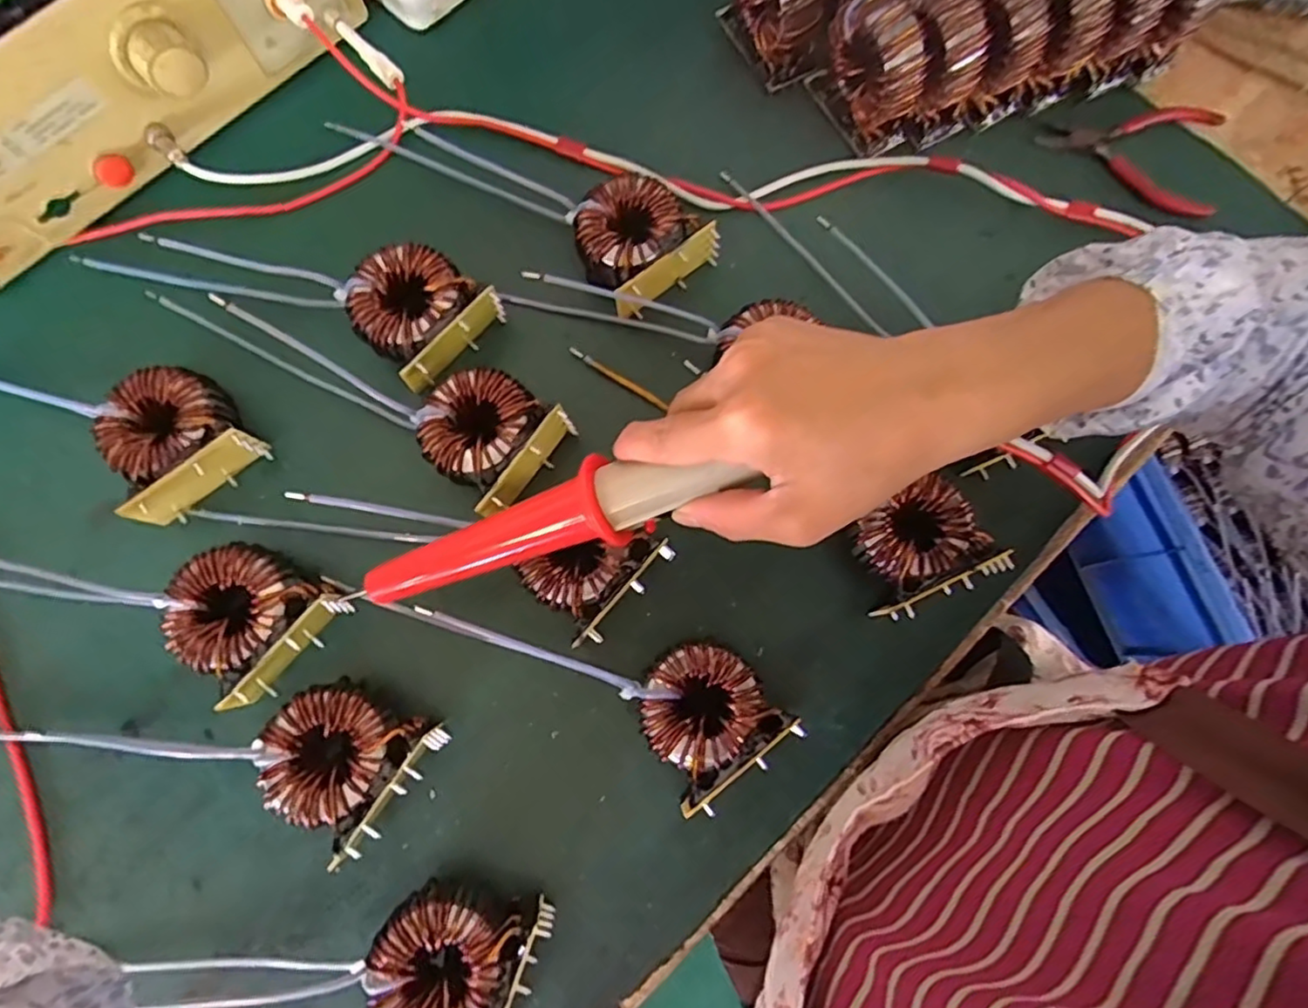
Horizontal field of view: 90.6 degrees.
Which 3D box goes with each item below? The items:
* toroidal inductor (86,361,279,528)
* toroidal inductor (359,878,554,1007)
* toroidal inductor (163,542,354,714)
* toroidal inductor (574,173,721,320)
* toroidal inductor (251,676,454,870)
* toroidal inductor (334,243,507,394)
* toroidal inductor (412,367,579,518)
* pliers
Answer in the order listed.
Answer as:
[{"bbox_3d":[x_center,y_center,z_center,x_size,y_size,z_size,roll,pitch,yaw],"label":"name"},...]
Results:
[{"bbox_3d":[-0.283,-0.036,0.382,0.076,0.033,0.080,-37,80,-9],"label":"toroidal inductor"},{"bbox_3d":[-0.100,0.232,0.327,0.078,0.039,0.071,21,78,4],"label":"toroidal inductor"},{"bbox_3d":[-0.224,0.061,0.362,0.077,0.036,0.075,42,80,8],"label":"toroidal inductor"},{"bbox_3d":[-0.011,-0.167,0.411,0.070,0.033,0.074,-39,81,-9],"label":"toroidal inductor"},{"bbox_3d":[-0.166,0.135,0.345,0.074,0.038,0.069,33,79,6],"label":"toroidal inductor"},{"bbox_3d":[-0.144,-0.119,0.403,0.078,0.037,0.076,42,80,8],"label":"toroidal inductor"},{"bbox_3d":[-0.099,-0.041,0.383,0.074,0.030,0.070,35,79,7],"label":"toroidal inductor"},{"bbox_3d":[0.332,-0.250,0.435,0.119,0.020,0.078,31,80,6],"label":"pliers"}]

